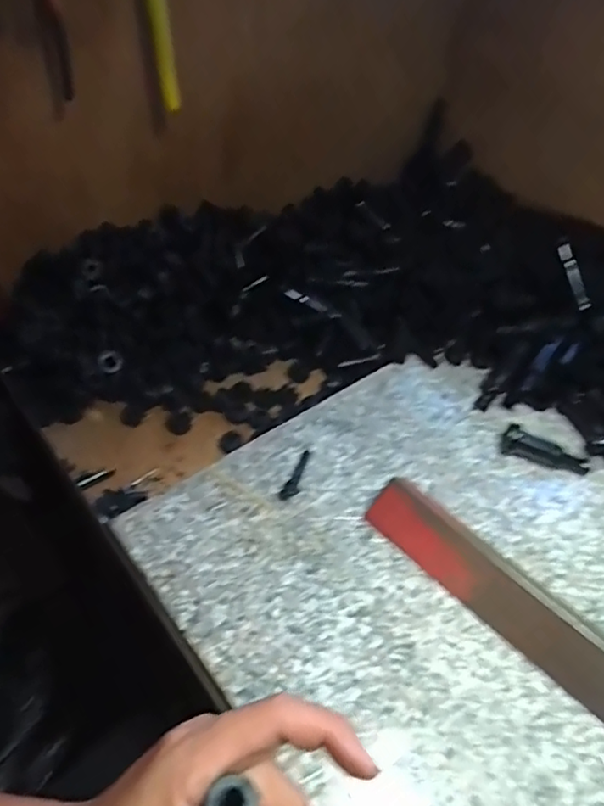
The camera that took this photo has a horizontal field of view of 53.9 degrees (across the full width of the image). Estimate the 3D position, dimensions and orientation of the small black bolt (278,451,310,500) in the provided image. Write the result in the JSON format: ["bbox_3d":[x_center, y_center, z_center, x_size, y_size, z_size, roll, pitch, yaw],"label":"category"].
[{"bbox_3d":[-0.002,0.050,0.423,0.011,0.008,0.047,21,48,12],"label":"small black bolt"}]

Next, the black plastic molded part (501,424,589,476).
[{"bbox_3d":[0.187,0.035,0.451,0.064,0.022,0.015,19,47,11],"label":"black plastic molded part"}]

